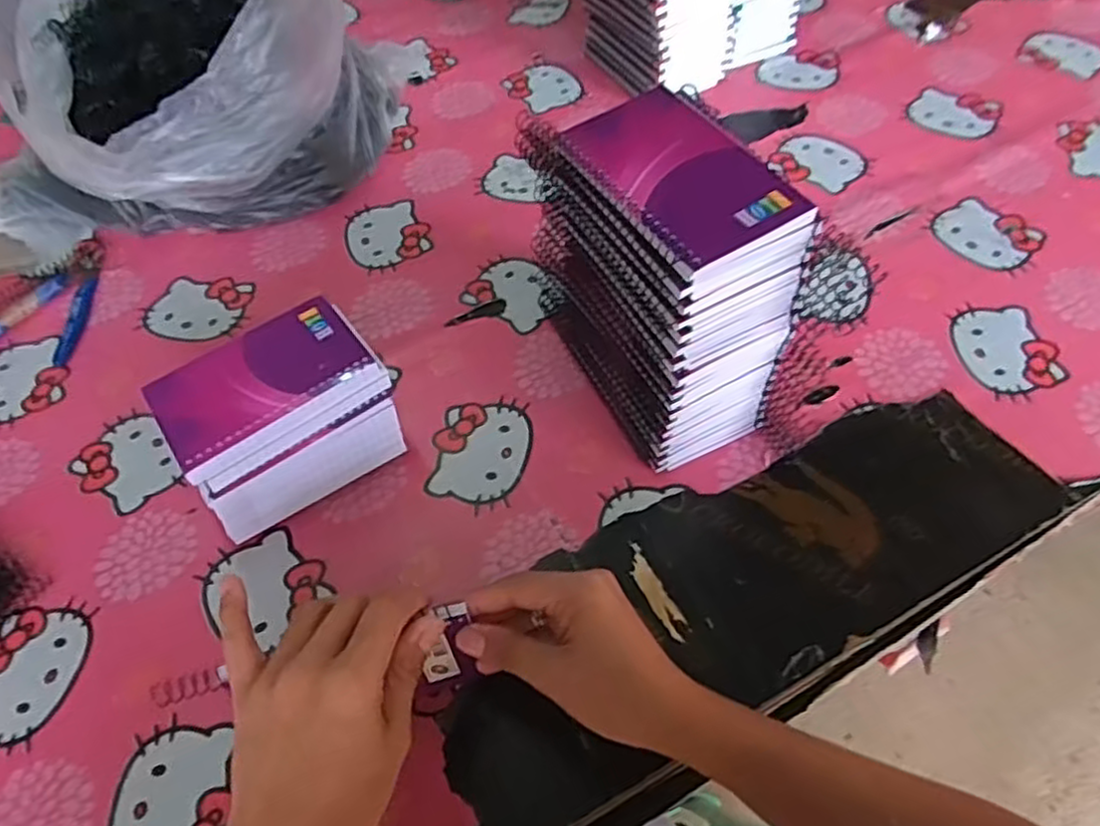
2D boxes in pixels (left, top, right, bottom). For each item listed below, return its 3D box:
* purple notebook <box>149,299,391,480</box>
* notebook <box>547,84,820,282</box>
[{"bbox_3d":[-0.183,-0.022,0.466,0.131,0.016,0.079,-33,62,-18],"label":"purple notebook"},{"bbox_3d":[0.067,-0.130,0.386,0.079,0.011,0.128,-27,60,-14],"label":"notebook"}]

